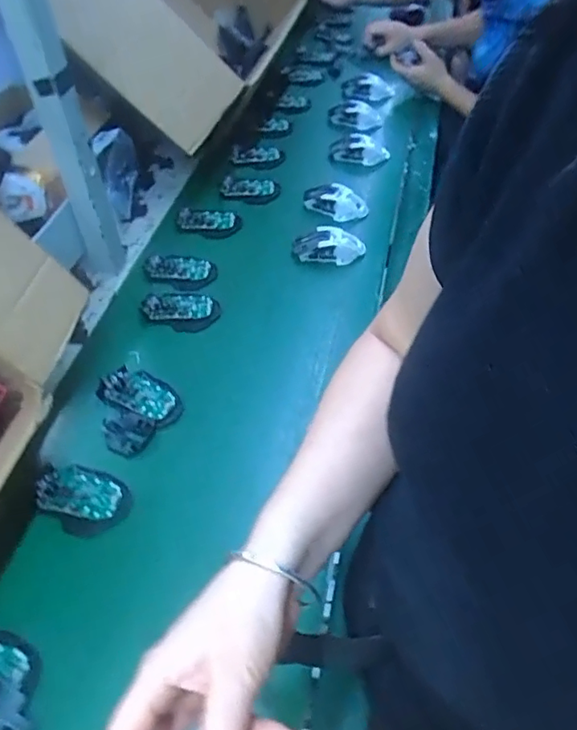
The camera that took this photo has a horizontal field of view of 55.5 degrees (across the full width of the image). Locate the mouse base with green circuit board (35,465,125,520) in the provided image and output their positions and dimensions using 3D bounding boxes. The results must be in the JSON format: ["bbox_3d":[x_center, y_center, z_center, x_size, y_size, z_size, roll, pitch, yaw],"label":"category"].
[{"bbox_3d":[-0.239,0.142,0.630,0.099,0.024,0.058,6,51,8],"label":"mouse base with green circuit board"}]

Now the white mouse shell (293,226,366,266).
[{"bbox_3d":[0.067,-0.197,0.909,0.113,0.034,0.064,4,50,4],"label":"white mouse shell"}]

